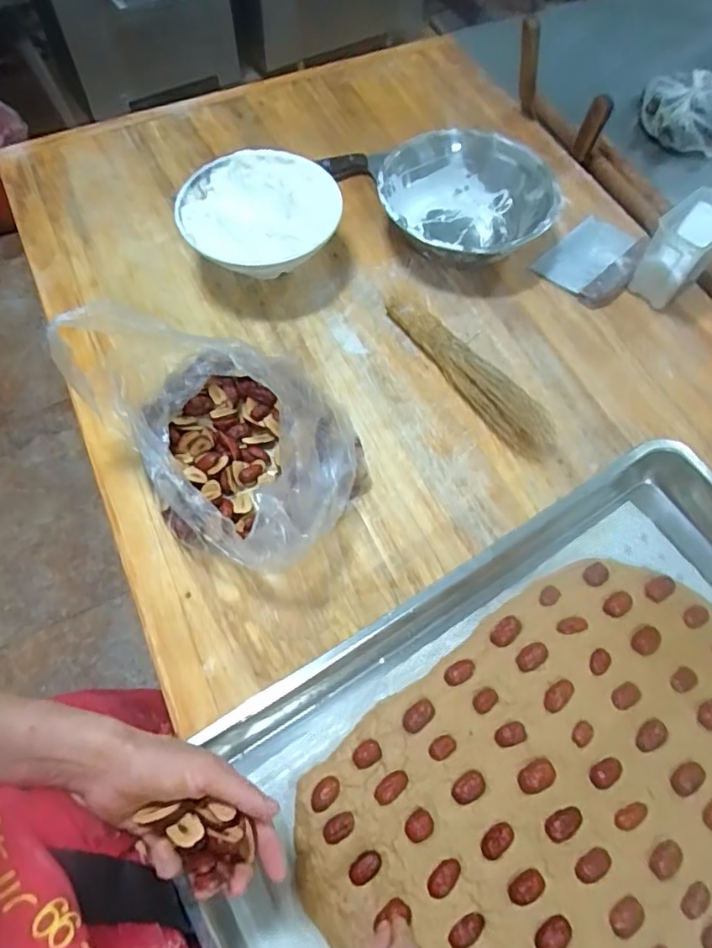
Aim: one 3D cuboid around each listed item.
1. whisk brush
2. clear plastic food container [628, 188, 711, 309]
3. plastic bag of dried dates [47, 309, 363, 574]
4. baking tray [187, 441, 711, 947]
[{"bbox_3d":[0.131,-0.127,0.672,0.059,0.047,0.278,-28,68,-16],"label":"whisk brush"},{"bbox_3d":[0.411,-0.284,0.732,0.071,0.107,0.123,38,69,17],"label":"clear plastic food container"},{"bbox_3d":[-0.123,-0.049,0.562,0.276,0.157,0.189,40,68,15],"label":"plastic bag of dried dates"},{"bbox_3d":[0.186,0.253,0.477,0.591,0.053,0.387,-29,68,-17],"label":"baking tray"}]

